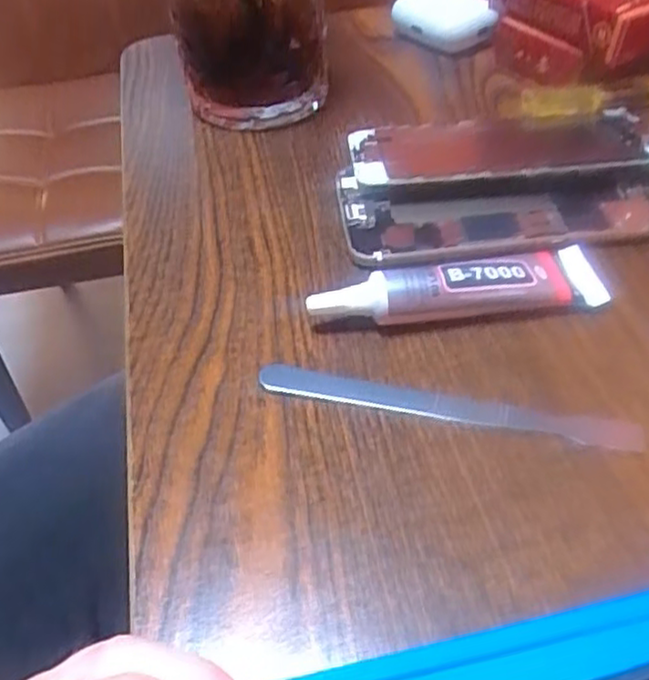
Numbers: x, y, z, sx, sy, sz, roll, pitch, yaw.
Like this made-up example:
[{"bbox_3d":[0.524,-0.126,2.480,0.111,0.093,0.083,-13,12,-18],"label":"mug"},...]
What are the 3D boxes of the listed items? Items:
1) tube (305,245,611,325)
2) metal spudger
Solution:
[{"bbox_3d":[0.048,-0.019,0.250,0.105,0.018,0.026,-10,47,-4],"label":"tube"},{"bbox_3d":[0.038,0.021,0.225,0.120,0.004,0.012,8,48,12],"label":"metal spudger"}]

